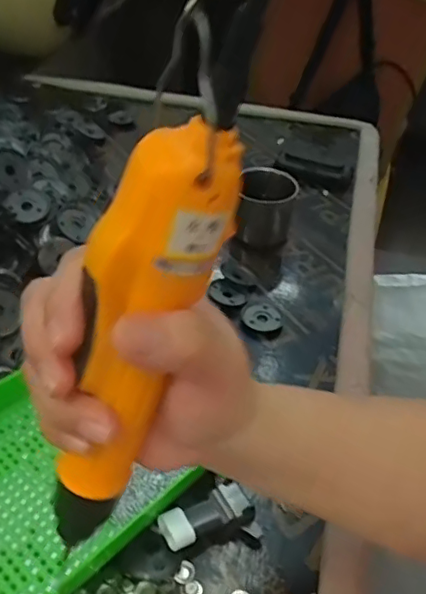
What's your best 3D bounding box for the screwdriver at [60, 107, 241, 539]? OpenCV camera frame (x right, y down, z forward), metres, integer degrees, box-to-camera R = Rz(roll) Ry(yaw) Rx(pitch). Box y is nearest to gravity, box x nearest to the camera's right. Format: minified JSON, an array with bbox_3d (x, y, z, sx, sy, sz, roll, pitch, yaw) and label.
[{"bbox_3d":[-0.032,0.023,0.212,0.038,0.183,0.028,-8,42,-35],"label":"screwdriver"}]

